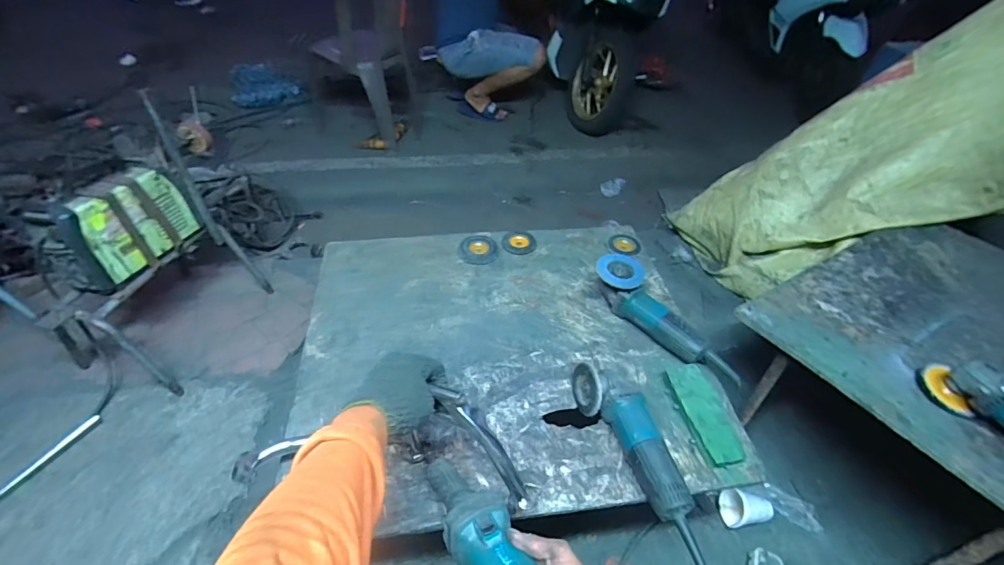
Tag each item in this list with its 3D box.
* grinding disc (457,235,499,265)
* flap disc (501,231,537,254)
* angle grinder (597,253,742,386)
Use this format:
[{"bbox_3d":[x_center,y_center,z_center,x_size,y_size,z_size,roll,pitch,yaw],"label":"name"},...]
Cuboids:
[{"bbox_3d":[-0.055,-0.078,1.066,0.093,0.014,0.093,2,45,-2],"label":"grinding disc"},{"bbox_3d":[0.041,-0.097,1.087,0.080,0.012,0.073,15,46,11],"label":"flap disc"},{"bbox_3d":[0.329,0.064,0.896,0.111,0.093,0.327,-30,55,-29],"label":"angle grinder"}]

